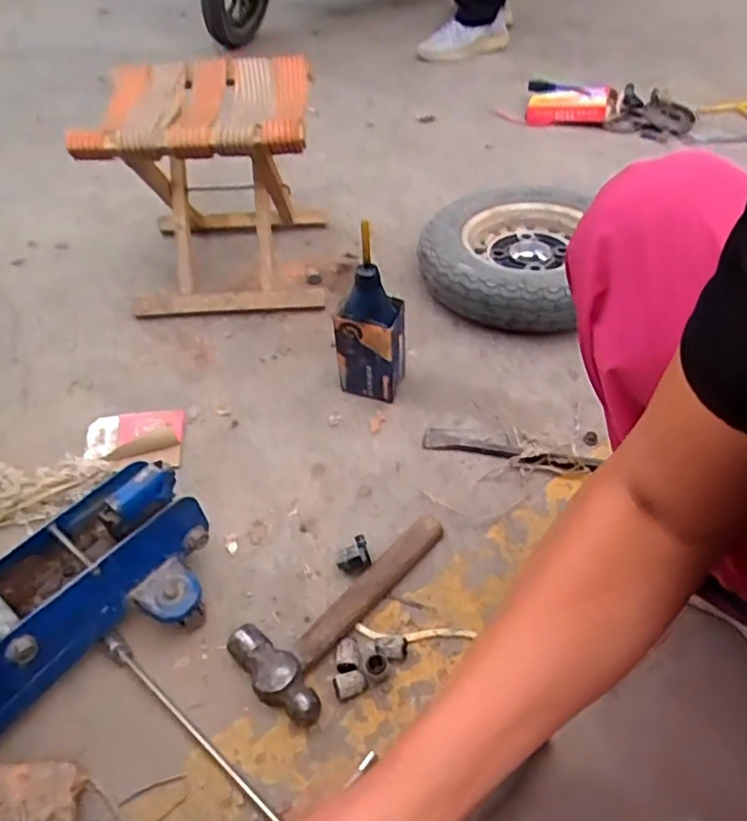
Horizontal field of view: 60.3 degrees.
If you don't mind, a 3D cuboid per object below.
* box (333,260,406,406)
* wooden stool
[{"bbox_3d":[-0.001,-0.095,0.817,0.085,0.183,0.059,15,50,17],"label":"box"},{"bbox_3d":[-0.238,-0.341,0.999,0.298,0.282,0.283,-3,47,0],"label":"wooden stool"}]

